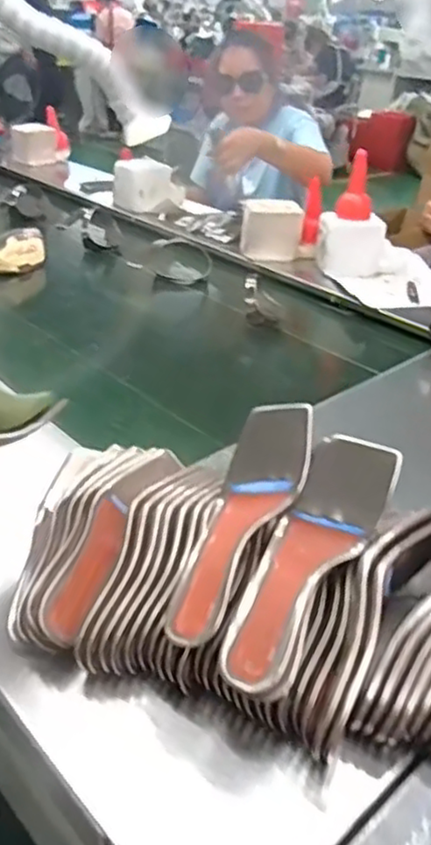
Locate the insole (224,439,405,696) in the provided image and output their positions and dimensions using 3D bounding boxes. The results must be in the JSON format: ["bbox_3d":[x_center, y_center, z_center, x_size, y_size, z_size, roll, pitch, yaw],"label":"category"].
[{"bbox_3d":[0.075,0.108,0.550,0.073,0.034,0.232,21,58,25],"label":"insole"}]

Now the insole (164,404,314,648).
[{"bbox_3d":[0.022,0.087,0.586,0.072,0.053,0.230,17,59,20],"label":"insole"}]

